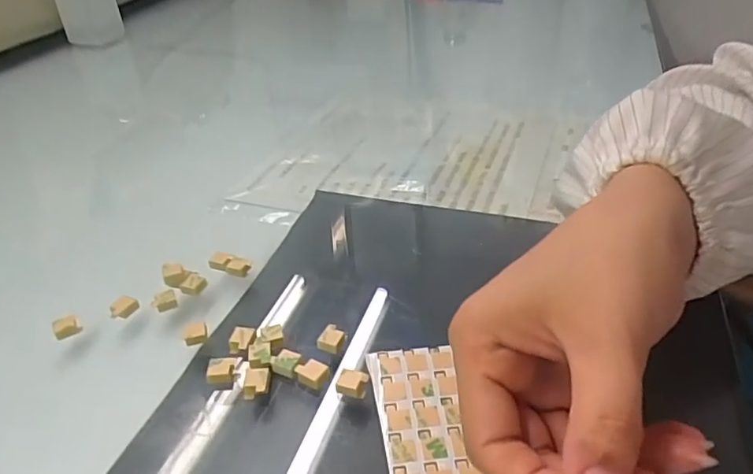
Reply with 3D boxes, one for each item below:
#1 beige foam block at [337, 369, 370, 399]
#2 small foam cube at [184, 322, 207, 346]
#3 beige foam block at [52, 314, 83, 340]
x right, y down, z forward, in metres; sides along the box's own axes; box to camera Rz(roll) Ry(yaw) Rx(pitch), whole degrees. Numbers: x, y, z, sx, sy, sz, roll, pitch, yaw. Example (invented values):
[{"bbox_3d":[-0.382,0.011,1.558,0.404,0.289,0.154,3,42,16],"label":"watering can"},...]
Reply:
[{"bbox_3d":[-0.010,0.064,0.241,0.012,0.007,0.010,7,36,14],"label":"beige foam block"},{"bbox_3d":[-0.088,0.047,0.270,0.011,0.005,0.010,-16,37,-17],"label":"small foam cube"},{"bbox_3d":[-0.154,0.045,0.277,0.011,0.008,0.010,-22,39,-25],"label":"beige foam block"}]

